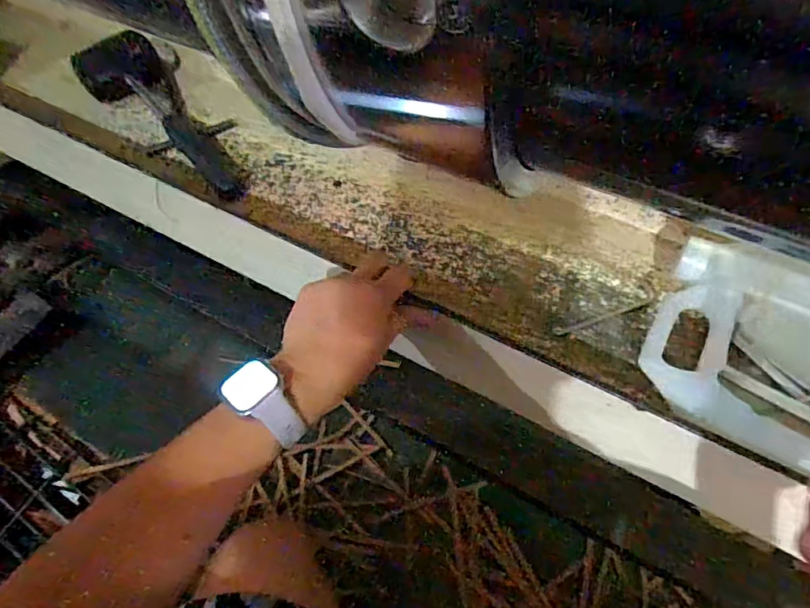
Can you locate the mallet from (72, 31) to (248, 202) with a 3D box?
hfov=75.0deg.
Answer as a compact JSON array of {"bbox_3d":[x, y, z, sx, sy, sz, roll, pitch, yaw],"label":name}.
[{"bbox_3d":[-0.272,-0.229,0.615,0.303,0.071,0.094,37,65,24],"label":"mallet"}]

